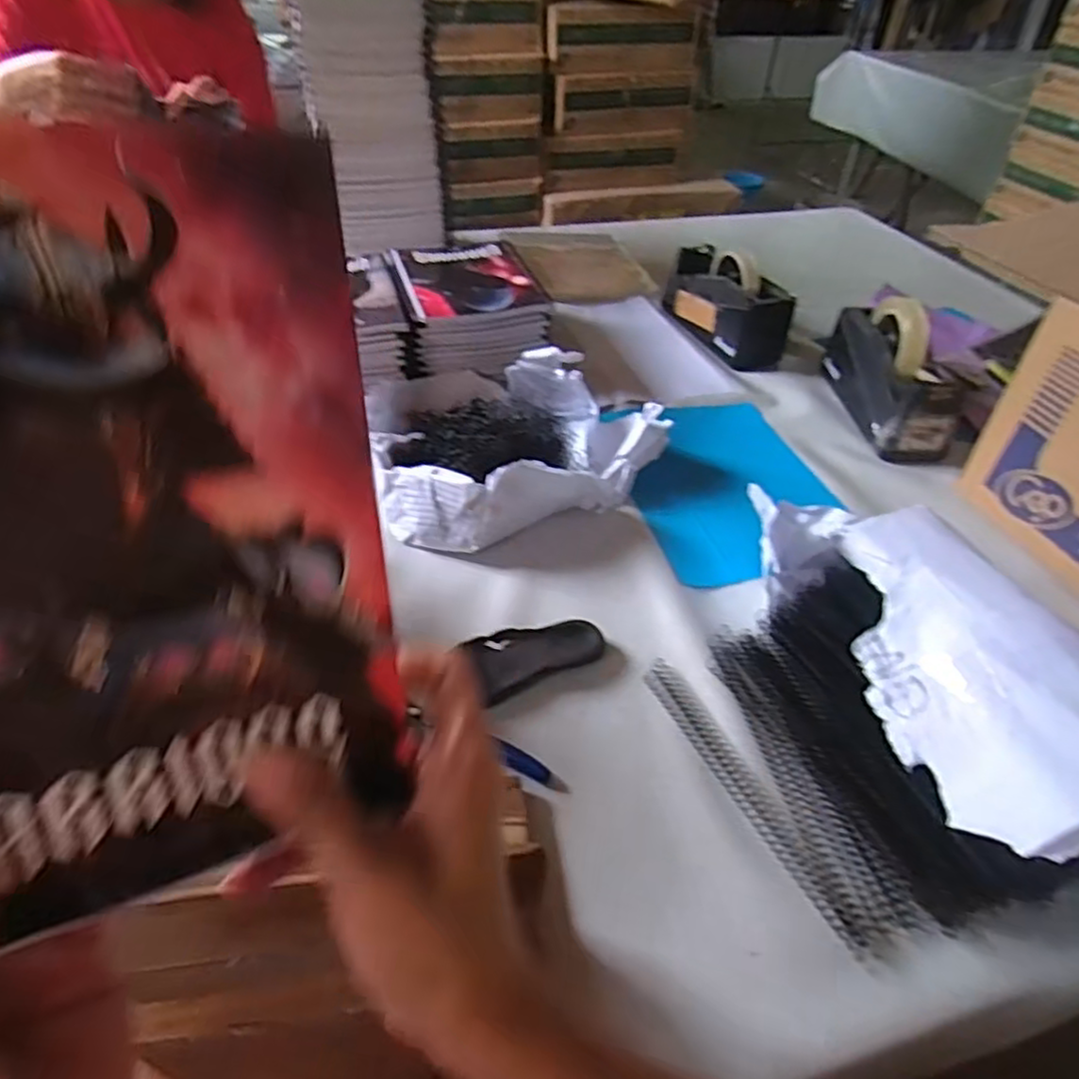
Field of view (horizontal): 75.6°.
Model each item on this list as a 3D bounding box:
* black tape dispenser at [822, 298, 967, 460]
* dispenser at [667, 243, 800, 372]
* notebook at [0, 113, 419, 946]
[{"bbox_3d":[0.408,-0.197,0.804,0.068,0.124,0.196,-2,43,-5],"label":"black tape dispenser"},{"bbox_3d":[0.254,-0.330,0.955,0.097,0.101,0.200,-10,45,-13],"label":"dispenser"},{"bbox_3d":[-0.112,0.007,0.172,0.146,0.192,0.008,-10,21,-25],"label":"notebook"}]

